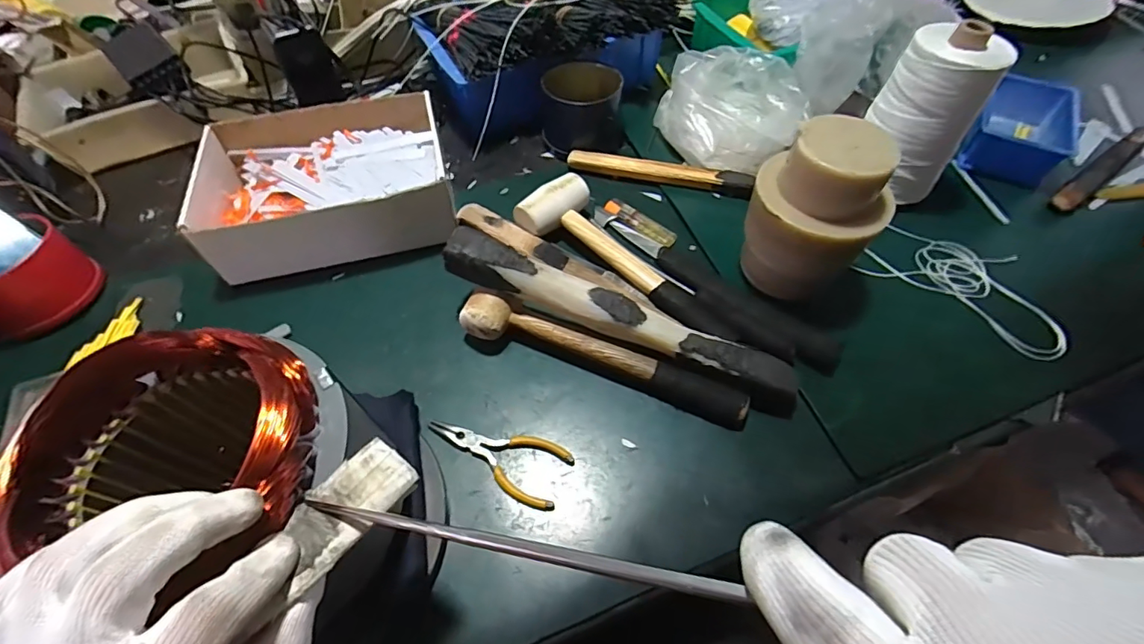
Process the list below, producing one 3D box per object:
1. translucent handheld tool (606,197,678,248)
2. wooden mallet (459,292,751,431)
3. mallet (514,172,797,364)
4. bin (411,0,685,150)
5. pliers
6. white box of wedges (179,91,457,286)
[{"bbox_3d":[0.074,-0.108,0.548,0.087,0.011,0.021,35,63,20],"label":"translucent handheld tool"},{"bbox_3d":[0.025,0.033,0.437,0.255,0.041,0.040,17,58,11],"label":"wooden mallet"},{"bbox_3d":[0.079,-0.055,0.496,0.308,0.040,0.082,35,63,20],"label":"mallet"},{"bbox_3d":[-0.036,-0.365,0.649,0.291,0.131,0.218,-23,60,-14],"label":"bin"},{"bbox_3d":[-0.061,0.107,0.405,0.118,0.012,0.050,20,59,13],"label":"pliers"},{"bbox_3d":[-0.267,-0.149,0.540,0.254,0.082,0.207,-15,58,-10],"label":"white box of wedges"}]

